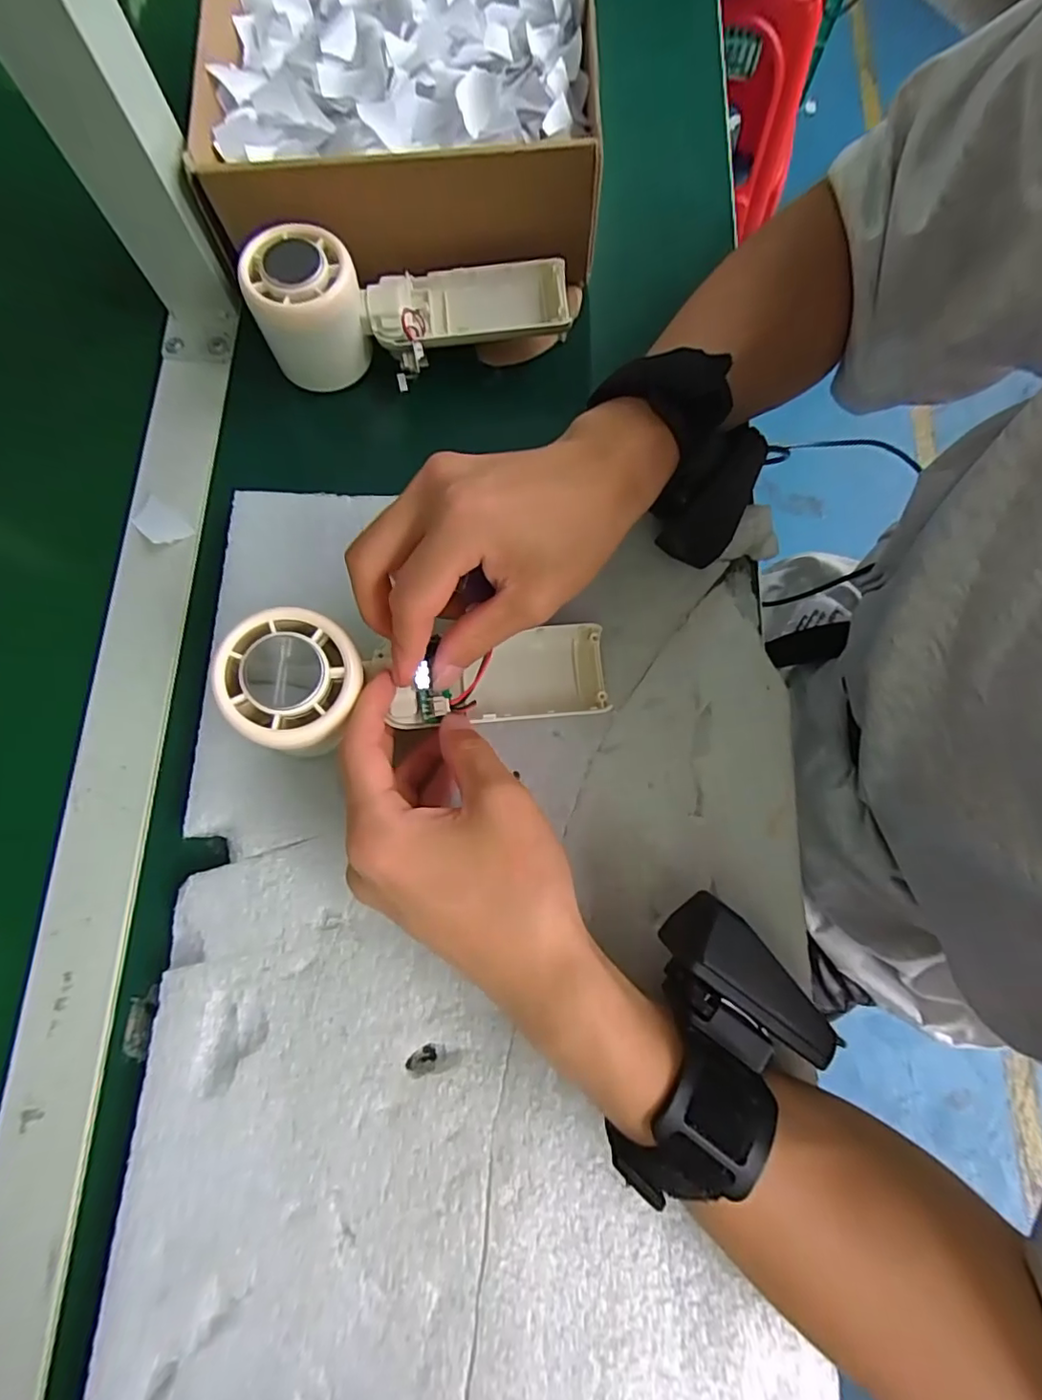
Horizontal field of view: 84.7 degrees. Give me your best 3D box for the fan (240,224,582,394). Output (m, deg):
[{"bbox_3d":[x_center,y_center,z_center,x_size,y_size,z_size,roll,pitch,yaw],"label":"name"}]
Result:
[{"bbox_3d":[-0.051,-0.207,0.302,0.168,0.052,0.069,-5,76,0],"label":"fan"}]

